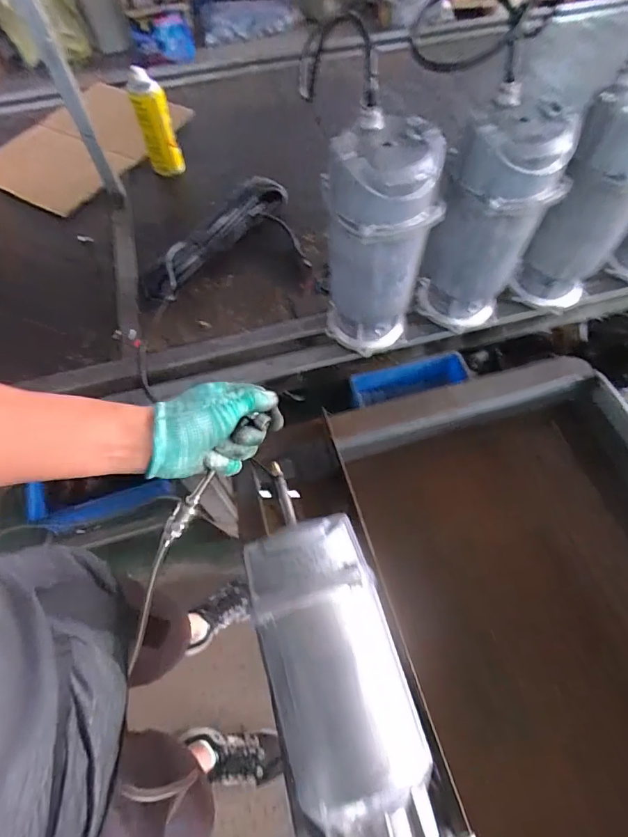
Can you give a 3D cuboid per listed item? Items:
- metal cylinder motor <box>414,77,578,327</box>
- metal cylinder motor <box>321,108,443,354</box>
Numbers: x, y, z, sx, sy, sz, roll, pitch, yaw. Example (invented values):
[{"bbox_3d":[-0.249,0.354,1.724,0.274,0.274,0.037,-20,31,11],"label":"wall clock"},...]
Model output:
[{"bbox_3d":[0.239,-0.264,0.607,0.128,0.293,0.114,-3,60,0],"label":"metal cylinder motor"},{"bbox_3d":[0.080,-0.225,0.590,0.118,0.292,0.132,-35,65,-17],"label":"metal cylinder motor"}]

